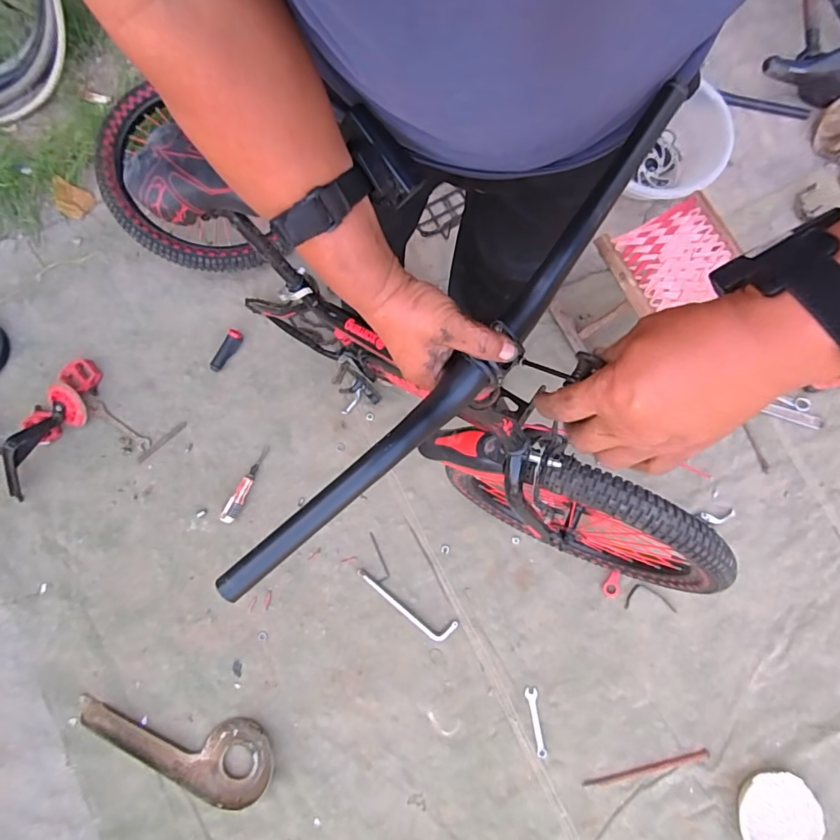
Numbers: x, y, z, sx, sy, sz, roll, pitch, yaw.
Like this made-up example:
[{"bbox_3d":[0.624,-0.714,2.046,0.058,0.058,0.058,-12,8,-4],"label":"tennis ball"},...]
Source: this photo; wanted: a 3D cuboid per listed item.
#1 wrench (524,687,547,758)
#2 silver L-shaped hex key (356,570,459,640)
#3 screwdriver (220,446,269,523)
[{"bbox_3d":[0.256,0.665,1.055,0.027,0.004,0.143,-8,82,-2],"label":"wrench"},{"bbox_3d":[-0.036,0.421,1.099,0.251,0.011,0.056,32,82,4],"label":"silver L-shaped hex key"},{"bbox_3d":[-0.412,0.153,1.135,0.041,0.025,0.193,27,82,3],"label":"screwdriver"}]

